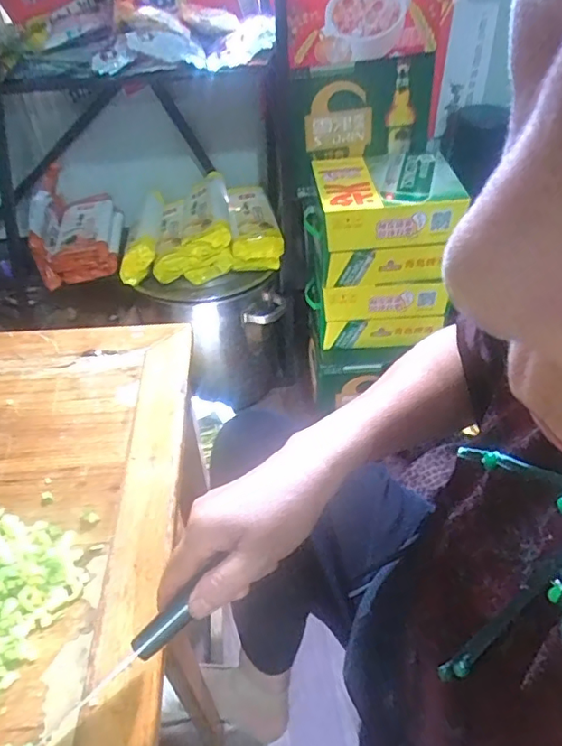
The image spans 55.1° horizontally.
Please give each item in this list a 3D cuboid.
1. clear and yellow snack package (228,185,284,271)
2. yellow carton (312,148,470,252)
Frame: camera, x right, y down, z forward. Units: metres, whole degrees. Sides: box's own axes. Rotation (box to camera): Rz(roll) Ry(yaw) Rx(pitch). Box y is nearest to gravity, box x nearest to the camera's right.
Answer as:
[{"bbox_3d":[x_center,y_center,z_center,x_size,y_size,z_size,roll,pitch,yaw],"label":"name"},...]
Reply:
[{"bbox_3d":[-0.063,-0.355,1.299,0.116,0.086,0.268,-6,43,-2],"label":"clear and yellow snack package"},{"bbox_3d":[0.208,-0.355,1.091,0.262,0.088,0.244,-4,43,0],"label":"yellow carton"}]

